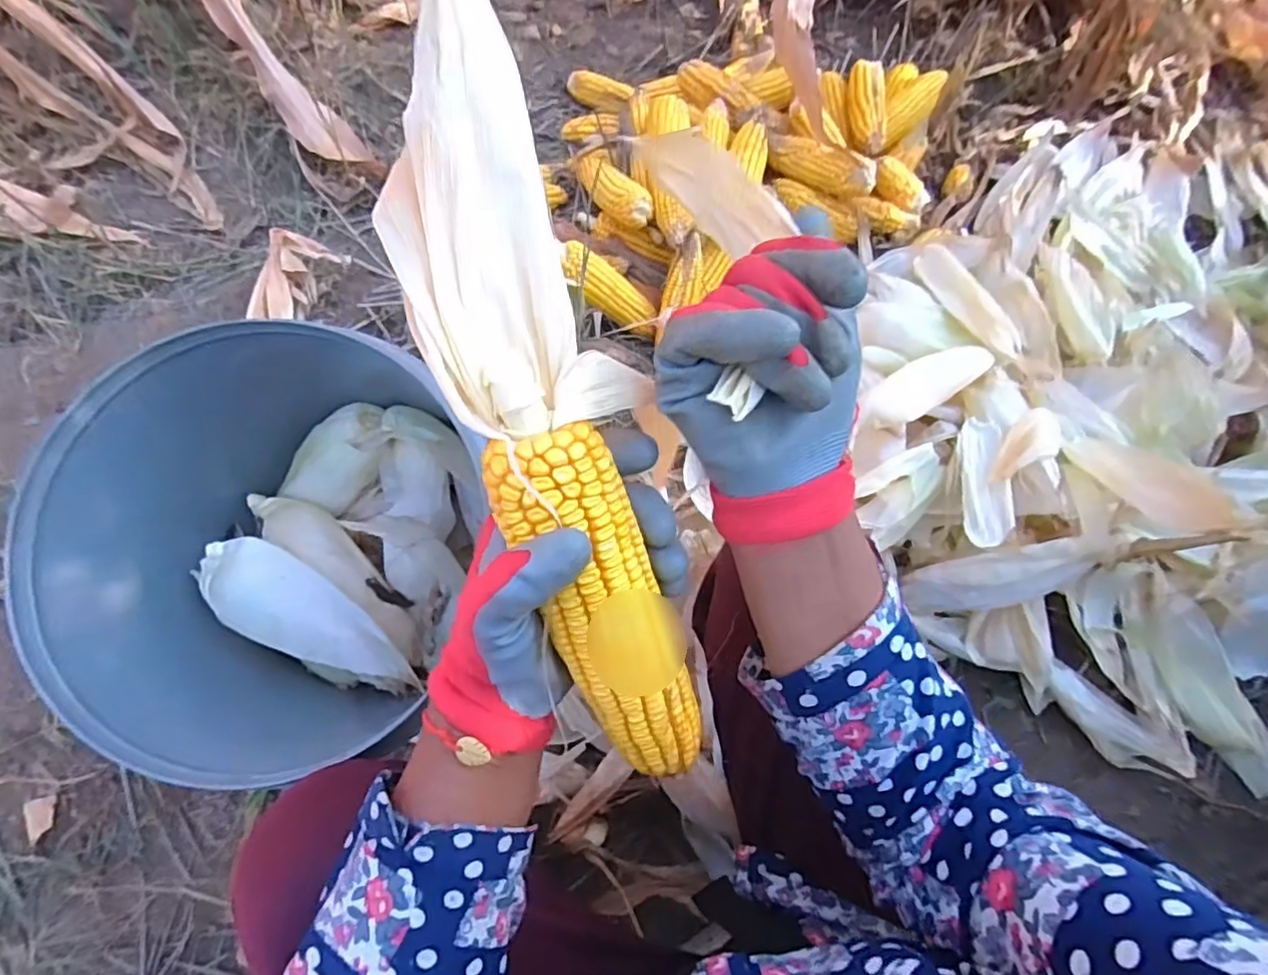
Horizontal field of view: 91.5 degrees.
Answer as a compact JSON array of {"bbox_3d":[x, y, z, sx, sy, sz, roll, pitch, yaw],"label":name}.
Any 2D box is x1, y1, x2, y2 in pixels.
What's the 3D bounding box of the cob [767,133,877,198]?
[{"bbox_3d":[0.253,-0.443,0.850,0.153,0.039,0.045,28,75,8],"label":"cob"}]

